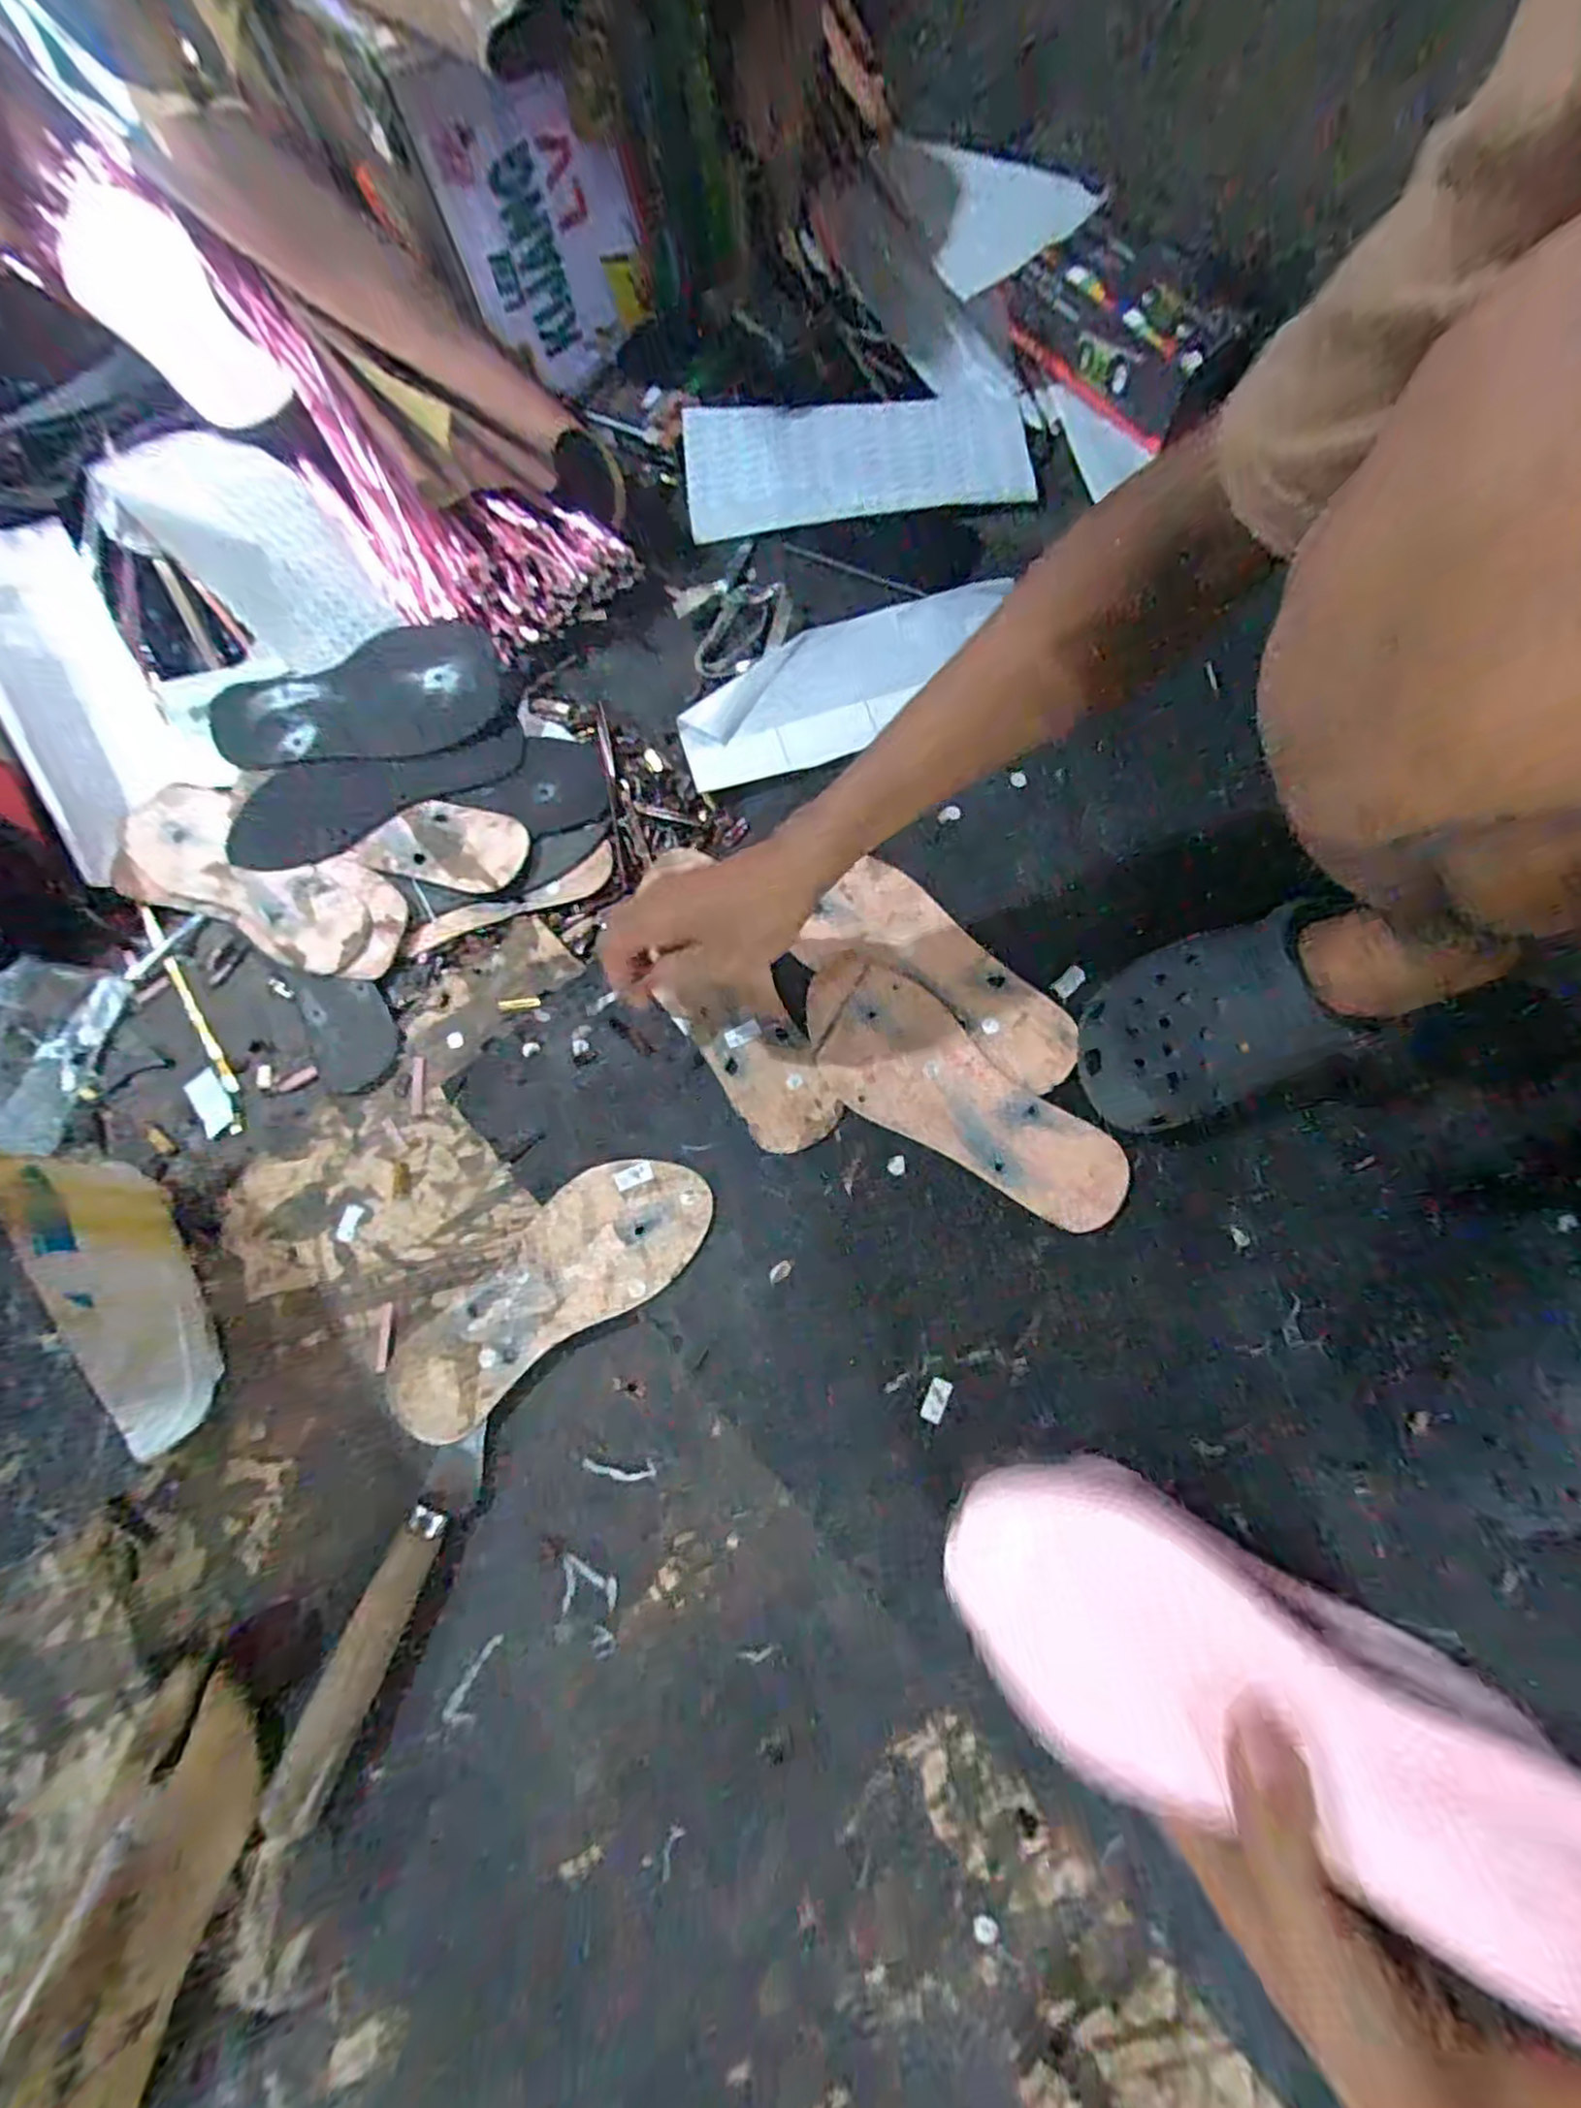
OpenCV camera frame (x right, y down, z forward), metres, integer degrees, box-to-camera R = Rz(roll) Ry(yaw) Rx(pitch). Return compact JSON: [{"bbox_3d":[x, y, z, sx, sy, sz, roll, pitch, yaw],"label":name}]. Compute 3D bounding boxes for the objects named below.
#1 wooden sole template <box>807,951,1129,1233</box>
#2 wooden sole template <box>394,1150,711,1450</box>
[{"bbox_3d":[0.108,0.025,0.492,0.236,0.010,0.090,37,80,10],"label":"wooden sole template"},{"bbox_3d":[-0.155,0.147,0.476,0.227,0.009,0.086,-36,78,-7],"label":"wooden sole template"}]

